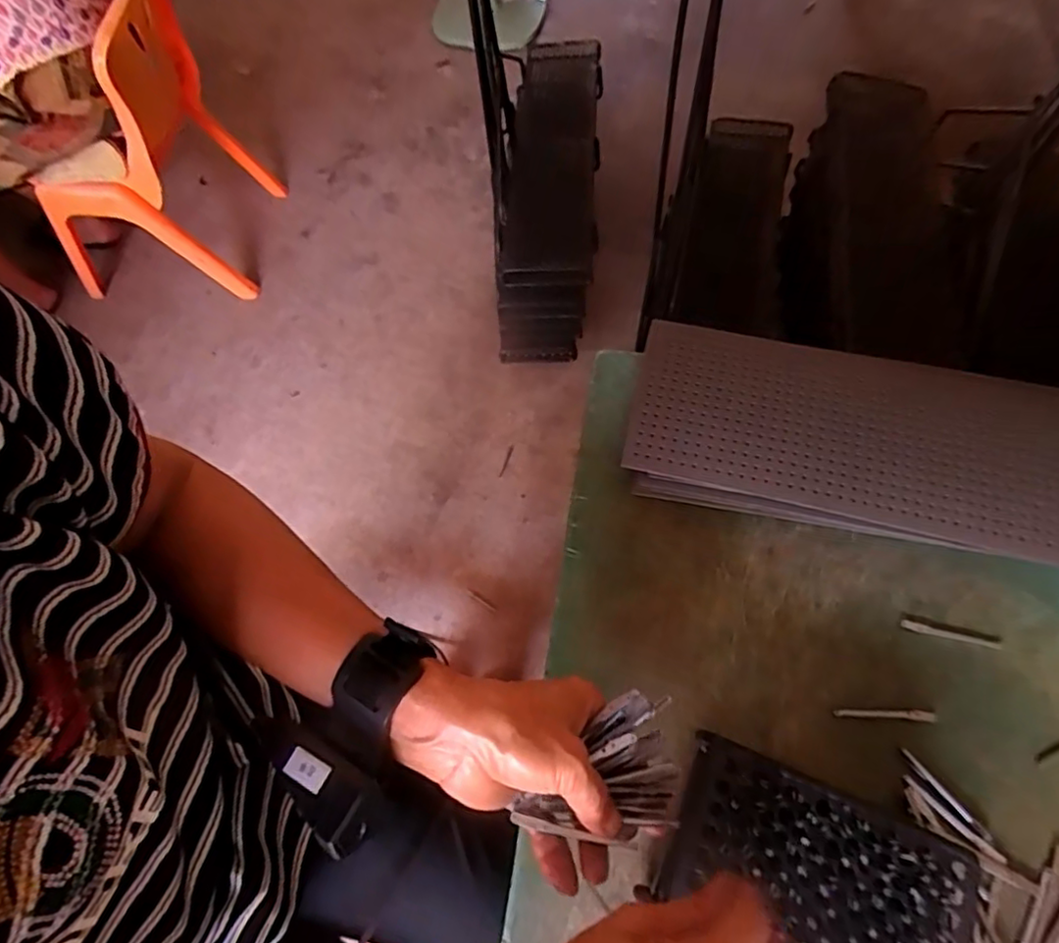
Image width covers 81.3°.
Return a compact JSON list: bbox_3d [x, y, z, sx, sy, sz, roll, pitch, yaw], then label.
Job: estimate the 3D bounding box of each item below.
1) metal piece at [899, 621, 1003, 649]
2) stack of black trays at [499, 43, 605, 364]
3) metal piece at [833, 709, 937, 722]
[{"bbox_3d":[0.302,0.117,0.440,0.068,0.004,0.006,13,66,7],"label":"metal piece"},{"bbox_3d":[0.048,-0.553,1.271,0.169,0.250,0.627,3,65,3],"label":"stack of black trays"},{"bbox_3d":[0.243,0.166,0.421,0.068,0.004,0.006,2,65,2],"label":"metal piece"}]

